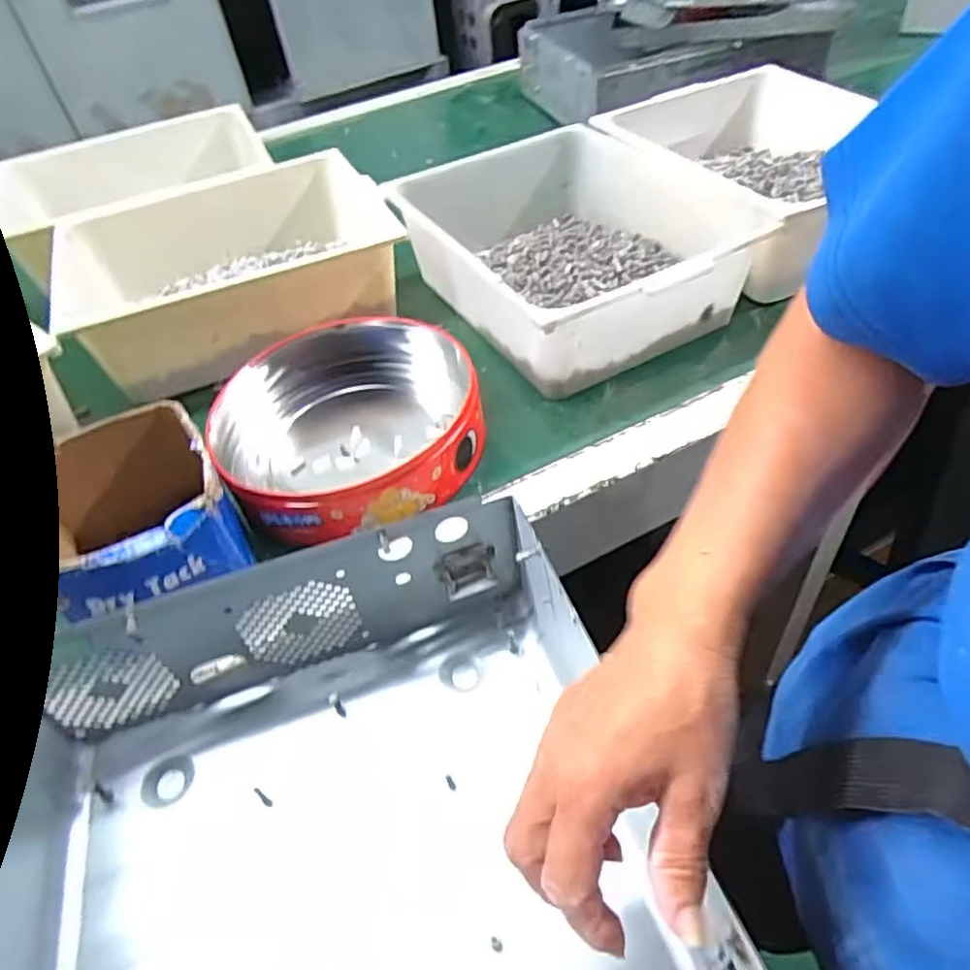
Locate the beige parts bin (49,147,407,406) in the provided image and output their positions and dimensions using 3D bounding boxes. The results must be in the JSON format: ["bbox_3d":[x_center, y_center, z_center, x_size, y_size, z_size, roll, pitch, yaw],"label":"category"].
[{"bbox_3d":[-0.300,-0.250,0.791,0.375,0.108,0.287,-25,48,-14],"label":"beige parts bin"}]

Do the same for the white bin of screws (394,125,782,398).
[{"bbox_3d":[0.080,-0.257,0.734,0.294,0.111,0.371,-21,47,-10],"label":"white bin of screws"}]

